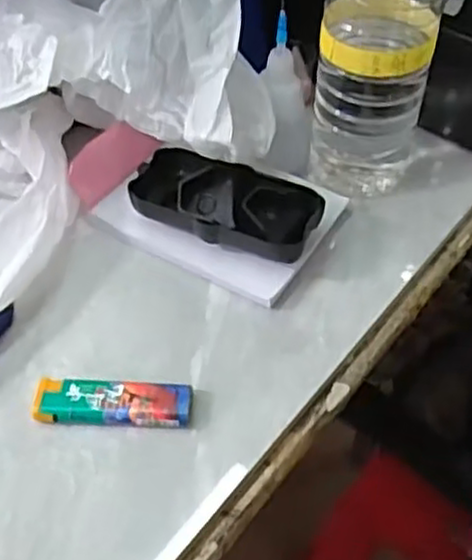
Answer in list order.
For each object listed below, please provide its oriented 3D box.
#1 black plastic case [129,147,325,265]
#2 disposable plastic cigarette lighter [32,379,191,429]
[{"bbox_3d":[-0.006,-0.043,0.436,0.108,0.024,0.055,18,52,14],"label":"black plastic case"},{"bbox_3d":[-0.061,0.061,0.367,0.077,0.008,0.023,3,50,2],"label":"disposable plastic cigarette lighter"}]

